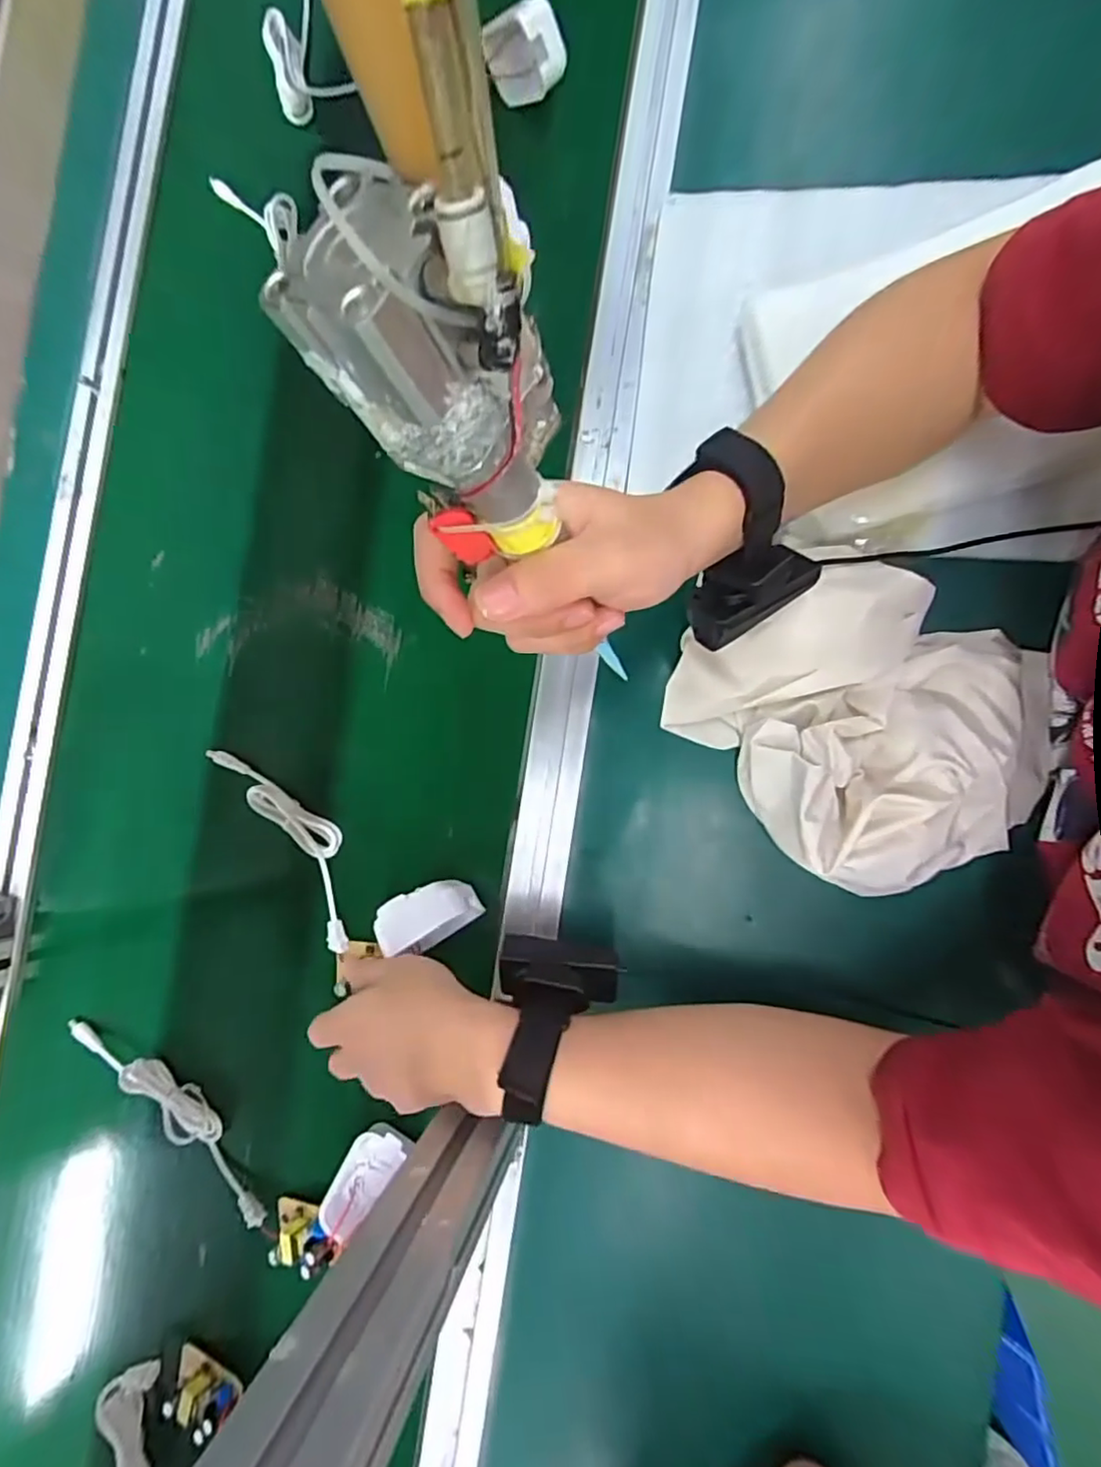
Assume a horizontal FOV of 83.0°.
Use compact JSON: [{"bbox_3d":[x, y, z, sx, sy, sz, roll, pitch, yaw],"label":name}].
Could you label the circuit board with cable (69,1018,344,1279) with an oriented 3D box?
[{"bbox_3d":[-0.264,0.297,0.466,0.270,0.029,0.038,33,73,15],"label":"circuit board with cable"}]

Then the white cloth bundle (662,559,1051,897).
[{"bbox_3d":[0.197,-0.010,0.373,0.178,0.080,0.181,-28,69,-9],"label":"white cloth bundle"}]

